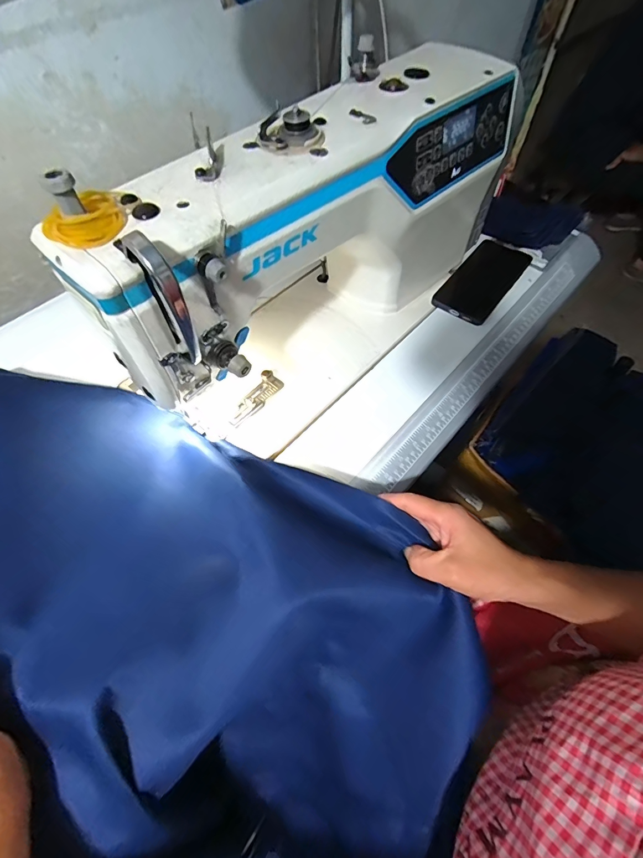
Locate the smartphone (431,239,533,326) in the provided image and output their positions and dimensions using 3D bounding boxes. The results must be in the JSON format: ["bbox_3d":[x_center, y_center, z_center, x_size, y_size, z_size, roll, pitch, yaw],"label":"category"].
[{"bbox_3d":[0.219,-0.204,0.522,0.073,0.016,0.157,34,64,19],"label":"smartphone"}]

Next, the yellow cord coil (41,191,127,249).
[{"bbox_3d":[-0.148,-0.132,0.240,0.047,0.013,0.050,-11,59,-7],"label":"yellow cord coil"}]

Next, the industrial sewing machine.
[{"bbox_3d":[0.008,-0.201,0.408,0.480,0.223,0.172,-39,66,-21],"label":"industrial sewing machine"}]

